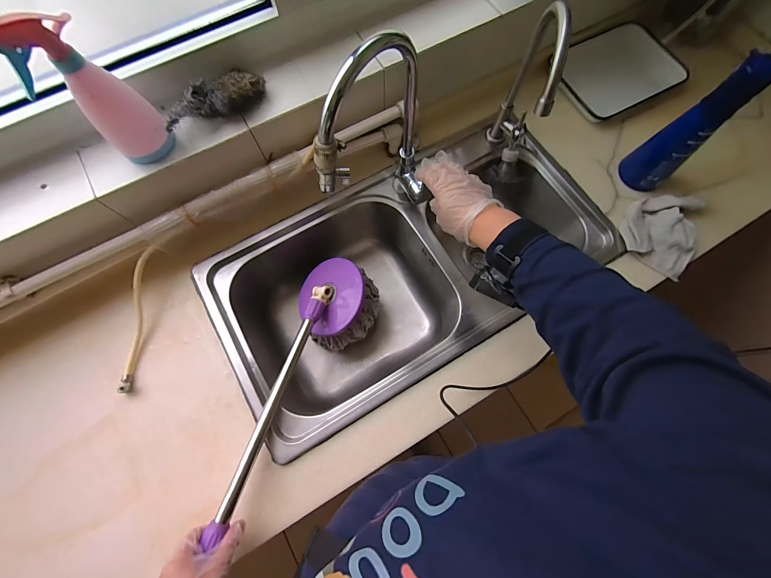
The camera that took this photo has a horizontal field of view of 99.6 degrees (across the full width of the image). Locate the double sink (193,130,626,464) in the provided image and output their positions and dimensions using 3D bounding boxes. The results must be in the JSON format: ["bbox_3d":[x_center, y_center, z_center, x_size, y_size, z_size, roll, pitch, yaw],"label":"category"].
[{"bbox_3d":[0.051,-0.031,0.734,0.759,0.233,0.418,-29,75,-7],"label":"double sink"}]

